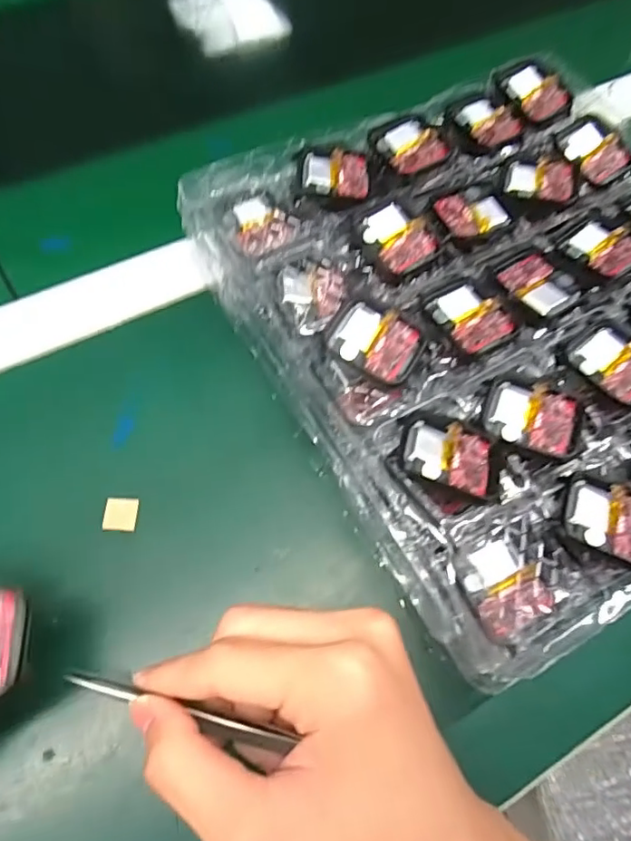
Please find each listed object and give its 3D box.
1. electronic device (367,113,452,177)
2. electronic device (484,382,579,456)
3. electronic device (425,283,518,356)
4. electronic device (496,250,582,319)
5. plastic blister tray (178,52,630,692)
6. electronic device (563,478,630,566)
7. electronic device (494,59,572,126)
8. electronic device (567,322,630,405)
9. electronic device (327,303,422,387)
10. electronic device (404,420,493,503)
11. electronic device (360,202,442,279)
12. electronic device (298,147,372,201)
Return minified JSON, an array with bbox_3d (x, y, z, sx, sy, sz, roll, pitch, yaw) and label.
[{"bbox_3d":[0.054,-0.156,0.320,0.035,0.008,0.042,-27,68,-16],"label":"electronic device"},{"bbox_3d":[0.098,-0.002,0.255,0.039,0.005,0.031,18,64,6],"label":"electronic device"},{"bbox_3d":[0.075,-0.050,0.274,0.033,0.007,0.038,-29,69,-16],"label":"electronic device"},{"bbox_3d":[0.115,-0.071,0.288,0.032,0.006,0.037,-32,69,-17],"label":"electronic device"},{"bbox_3d":[0.107,-0.063,0.297,0.266,0.041,0.283,-26,68,-15],"label":"plastic blister tray"},{"bbox_3d":[0.126,0.042,0.237,0.041,0.006,0.035,24,65,9],"label":"electronic device"},{"bbox_3d":[0.135,-0.202,0.350,0.038,0.010,0.043,-26,68,-15],"label":"electronic device"},{"bbox_3d":[0.144,-0.029,0.270,0.032,0.005,0.041,-29,68,-16],"label":"electronic device"},{"bbox_3d":[0.027,-0.036,0.260,0.039,0.009,0.034,27,65,10],"label":"electronic device"},{"bbox_3d":[0.056,0.014,0.236,0.037,0.010,0.033,13,64,3],"label":"electronic device"},{"bbox_3d":[0.043,-0.095,0.294,0.037,0.007,0.038,-30,69,-16],"label":"electronic device"},{"bbox_3d":[0.011,-0.136,0.314,0.037,0.010,0.033,0,63,-3],"label":"electronic device"}]

